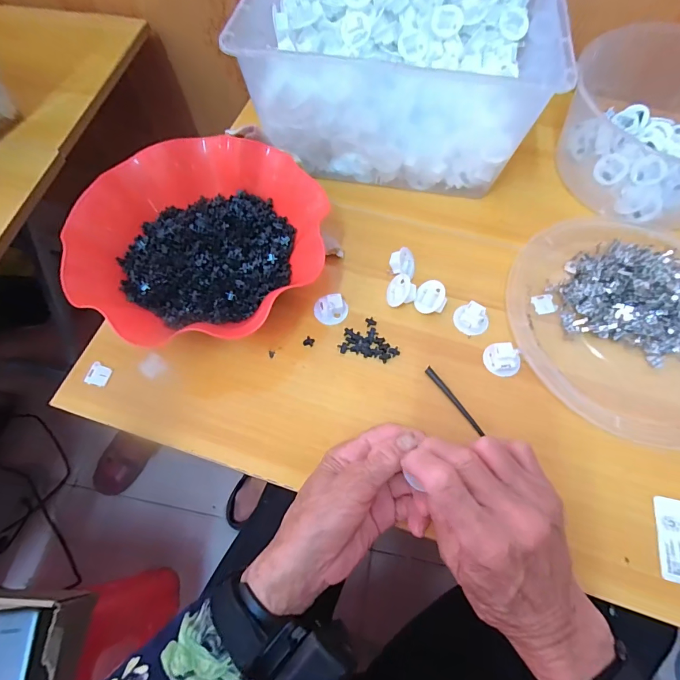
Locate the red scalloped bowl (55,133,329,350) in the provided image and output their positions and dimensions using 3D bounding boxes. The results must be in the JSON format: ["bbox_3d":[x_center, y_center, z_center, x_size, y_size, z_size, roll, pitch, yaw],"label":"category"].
[{"bbox_3d":[-0.128,-0.094,0.387,0.229,0.073,0.201,-19,67,-9],"label":"red scalloped bowl"}]

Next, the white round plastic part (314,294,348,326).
[{"bbox_3d":[-0.008,-0.029,0.376,0.032,0.014,0.025,-2,65,-1],"label":"white round plastic part"}]

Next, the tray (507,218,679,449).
[{"bbox_3d":[0.283,-0.020,0.378,0.235,0.030,0.225,9,65,4],"label":"tray"}]

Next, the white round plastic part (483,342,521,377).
[{"bbox_3d":[0.147,0.017,0.358,0.025,0.016,0.032,-36,70,-16],"label":"white round plastic part"}]

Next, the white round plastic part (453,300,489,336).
[{"bbox_3d":[0.124,-0.020,0.374,0.031,0.016,0.026,38,70,16],"label":"white round plastic part"}]

